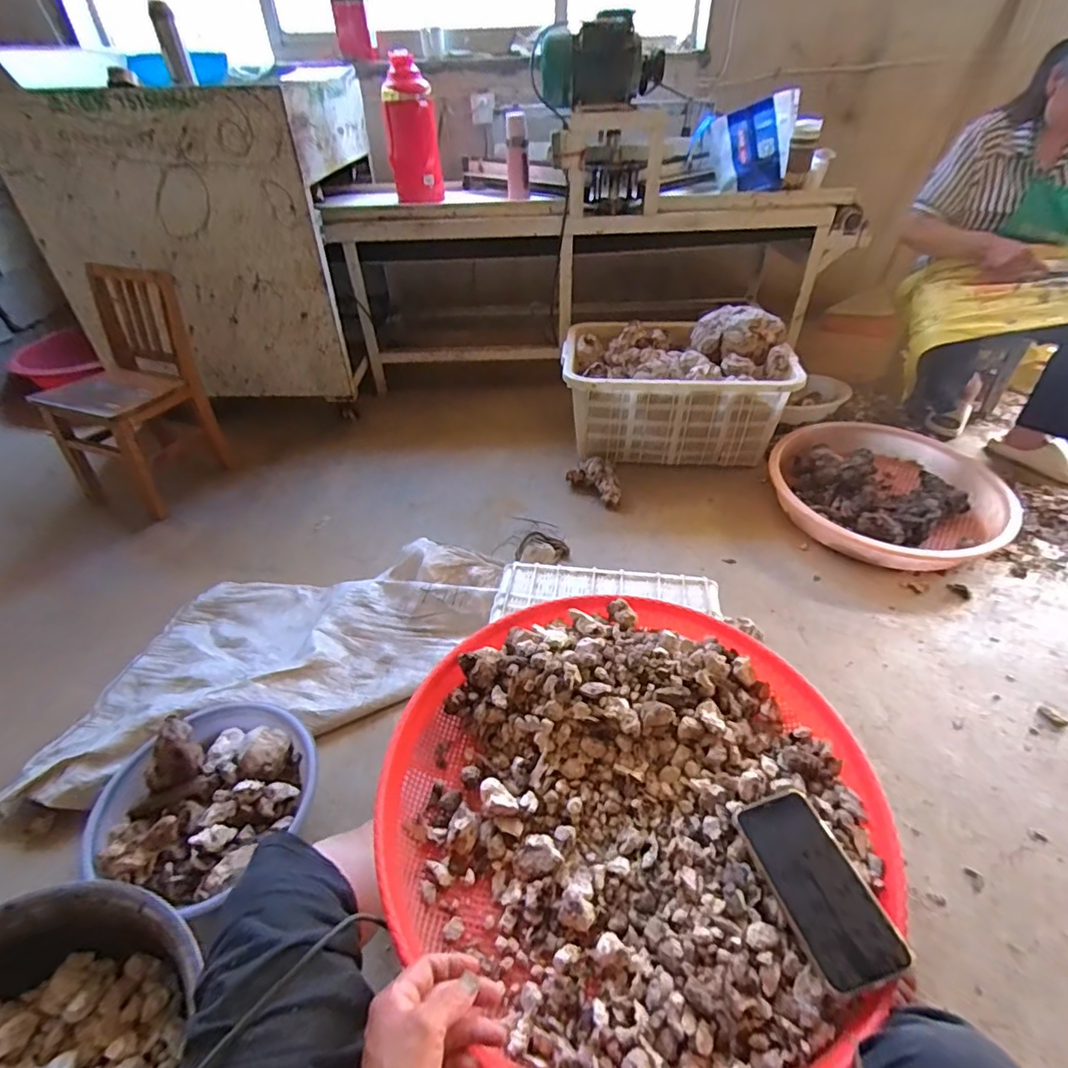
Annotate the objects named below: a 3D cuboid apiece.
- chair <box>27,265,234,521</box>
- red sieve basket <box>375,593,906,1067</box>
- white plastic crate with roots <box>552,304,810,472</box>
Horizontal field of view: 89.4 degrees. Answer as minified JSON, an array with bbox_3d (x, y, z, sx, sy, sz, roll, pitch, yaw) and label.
[{"bbox_3d":[-1.107,-0.386,1.426,0.336,0.533,0.378,21,45,23],"label":"chair"},{"bbox_3d":[0.095,0.260,0.572,0.476,0.076,0.465,-2,40,1],"label":"red sieve basket"},{"bbox_3d":[0.408,-0.445,1.598,0.611,0.336,0.366,3,41,5],"label":"white plastic crate with roots"}]

